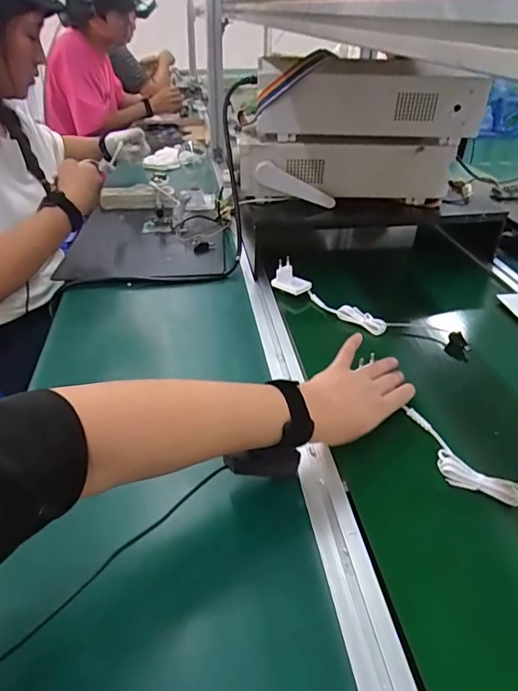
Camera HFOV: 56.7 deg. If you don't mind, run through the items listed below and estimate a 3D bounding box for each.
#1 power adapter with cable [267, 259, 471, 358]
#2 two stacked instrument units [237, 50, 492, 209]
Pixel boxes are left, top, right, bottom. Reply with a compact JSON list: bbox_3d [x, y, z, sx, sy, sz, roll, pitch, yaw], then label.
[{"bbox_3d":[0.158,-0.054,0.730,0.314,0.041,0.062,22,41,25],"label":"power adapter with cable"},{"bbox_3d":[0.158,-0.371,0.837,0.386,0.199,0.155,0,37,-2],"label":"two stacked instrument units"}]

